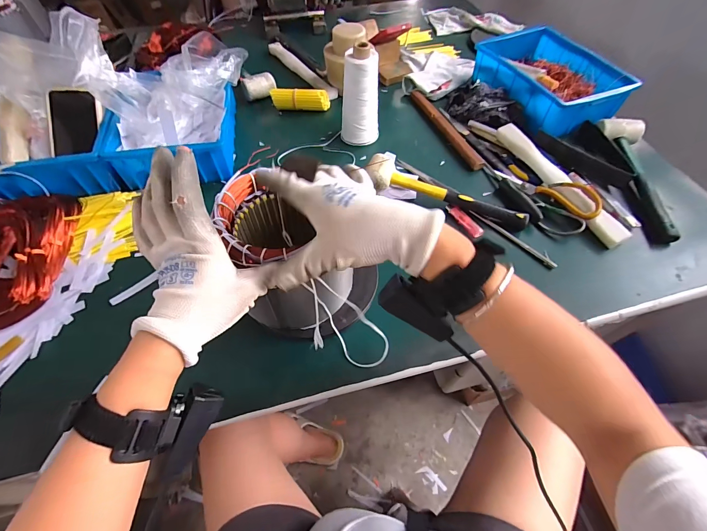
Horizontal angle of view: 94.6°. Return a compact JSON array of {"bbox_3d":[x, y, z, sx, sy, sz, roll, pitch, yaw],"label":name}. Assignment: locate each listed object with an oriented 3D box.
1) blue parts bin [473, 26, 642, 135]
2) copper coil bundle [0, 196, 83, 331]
[{"bbox_3d":[0.426,-0.413,0.725,0.212,0.082,0.293,-22,59,-13],"label":"blue parts bin"},{"bbox_3d":[-0.510,-0.010,0.470,0.146,0.049,0.204,-7,57,-3],"label":"copper coil bundle"}]

